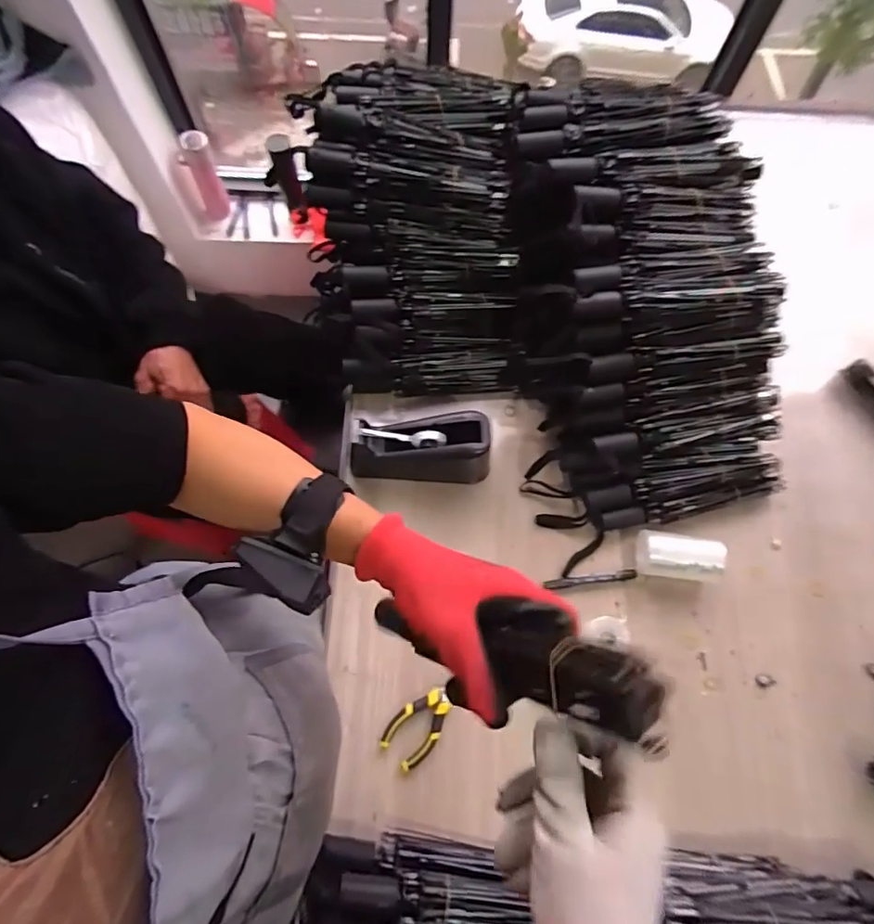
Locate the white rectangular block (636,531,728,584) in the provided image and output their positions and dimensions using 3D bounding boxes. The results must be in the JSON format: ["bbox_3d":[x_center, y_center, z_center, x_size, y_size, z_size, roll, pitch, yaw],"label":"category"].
[{"bbox_3d":[0.330,0.131,0.726,0.111,0.054,0.060,7,70,2],"label":"white rectangular block"}]

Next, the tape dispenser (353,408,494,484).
[{"bbox_3d":[-0.024,-0.019,0.747,0.198,0.101,0.073,-1,70,-1],"label":"tape dispenser"}]

